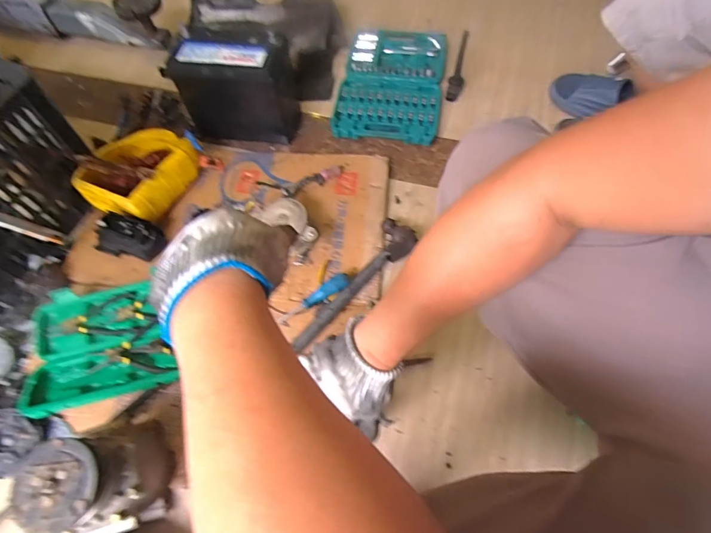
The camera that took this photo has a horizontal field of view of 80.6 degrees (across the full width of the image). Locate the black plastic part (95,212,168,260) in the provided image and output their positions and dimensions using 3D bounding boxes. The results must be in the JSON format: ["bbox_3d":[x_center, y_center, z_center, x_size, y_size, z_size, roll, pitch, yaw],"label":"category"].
[{"bbox_3d":[-0.446,-0.056,0.827,0.119,0.059,0.078,12,64,9],"label":"black plastic part"}]

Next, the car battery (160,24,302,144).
[{"bbox_3d":[-0.261,-0.415,0.944,0.238,0.195,0.144,3,63,4],"label":"car battery"}]

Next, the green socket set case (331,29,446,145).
[{"bbox_3d":[0.097,-0.484,1.087,0.251,0.036,0.423,8,63,7],"label":"green socket set case"}]

